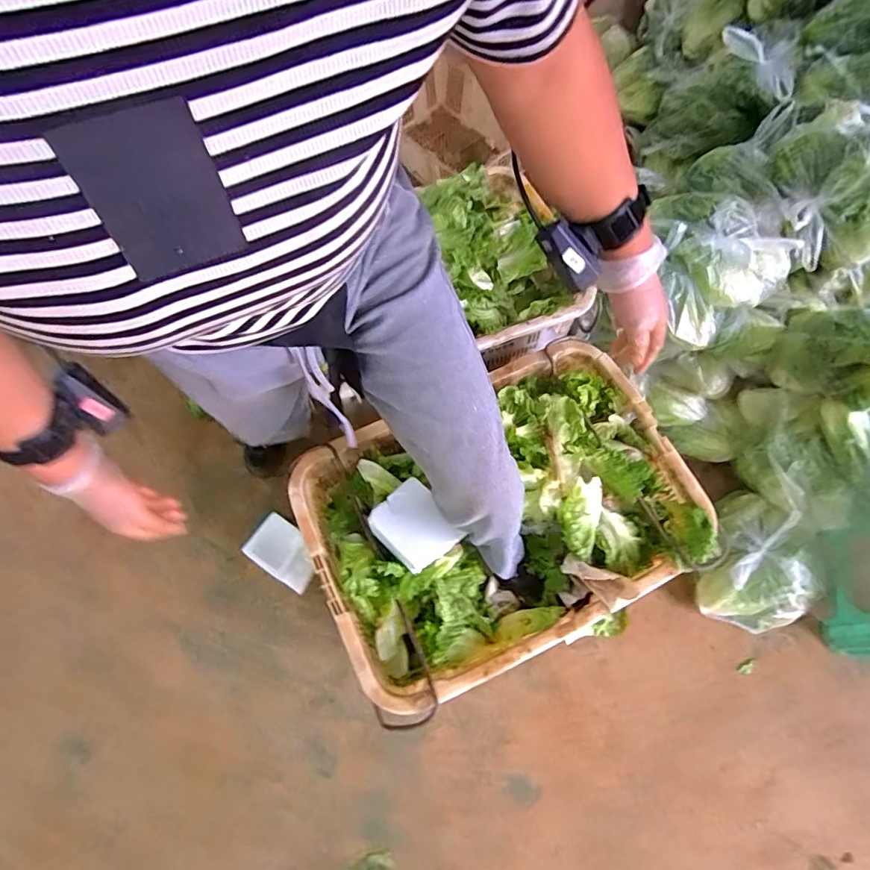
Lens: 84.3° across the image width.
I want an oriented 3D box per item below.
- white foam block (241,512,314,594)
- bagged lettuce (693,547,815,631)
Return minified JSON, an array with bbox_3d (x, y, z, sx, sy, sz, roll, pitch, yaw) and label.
[{"bbox_3d":[-0.357,0.281,1.147,0.168,0.064,0.115,35,72,15],"label":"white foam block"},{"bbox_3d":[0.688,0.339,1.039,0.194,0.148,0.158,-15,68,-5],"label":"bagged lettuce"}]

